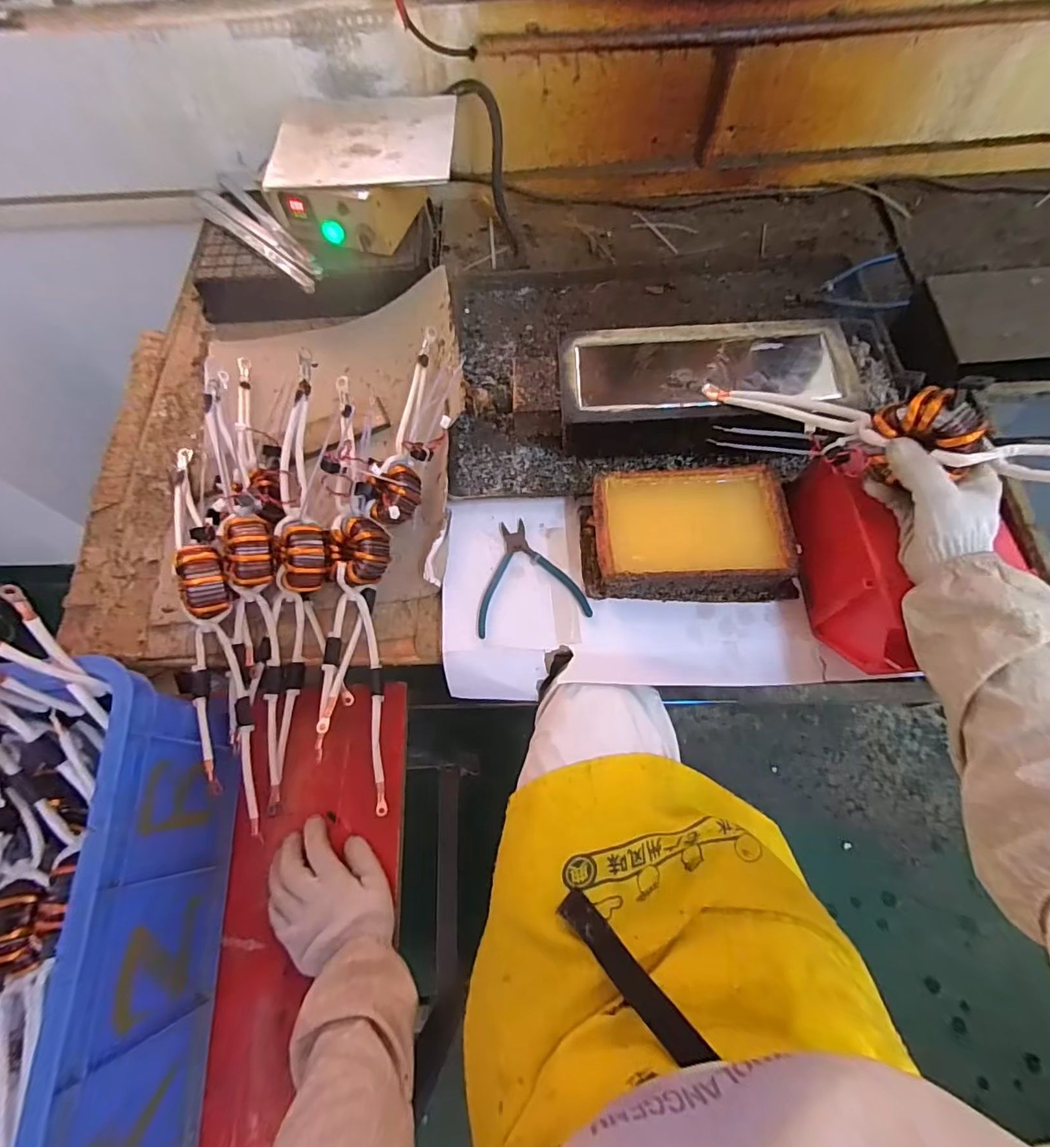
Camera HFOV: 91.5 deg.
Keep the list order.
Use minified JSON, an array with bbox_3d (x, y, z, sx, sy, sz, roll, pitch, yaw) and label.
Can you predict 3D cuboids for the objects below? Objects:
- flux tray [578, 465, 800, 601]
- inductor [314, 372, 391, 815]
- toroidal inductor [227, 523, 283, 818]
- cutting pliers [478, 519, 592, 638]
[{"bbox_3d":[0.179,-0.042,0.572,0.227,0.066,0.138,-3,66,2],"label":"flux tray"},{"bbox_3d":[-0.194,0.001,0.596,0.078,0.063,0.524,-5,80,1],"label":"inductor"},{"bbox_3d":[-0.300,0.093,0.582,0.066,0.059,0.331,-6,89,1],"label":"toroidal inductor"},{"bbox_3d":[-0.001,-0.001,0.597,0.124,0.008,0.135,-12,66,-2],"label":"cutting pliers"}]

